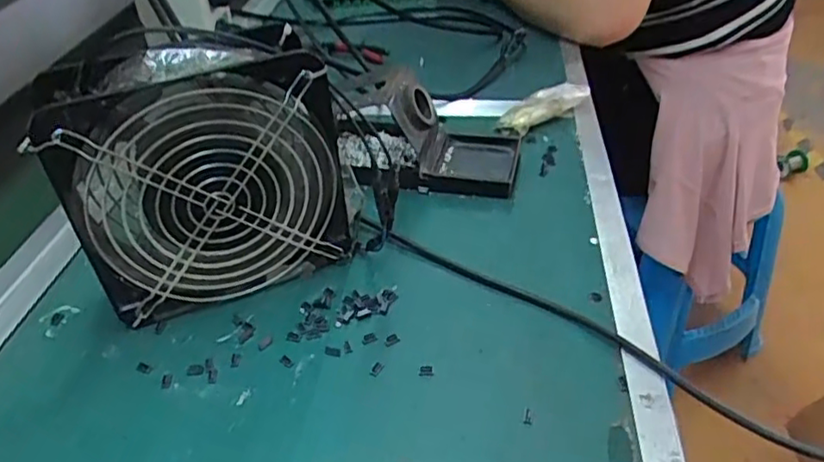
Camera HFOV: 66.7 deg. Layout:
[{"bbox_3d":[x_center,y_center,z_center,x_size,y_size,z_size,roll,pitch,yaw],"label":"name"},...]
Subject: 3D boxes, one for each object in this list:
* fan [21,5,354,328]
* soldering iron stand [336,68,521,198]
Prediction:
[{"bbox_3d":[-0.122,-0.033,0.375,0.153,0.155,0.062,-19,42,-20],"label":"fan"},{"bbox_3d":[0.010,-0.082,0.494,0.146,0.072,0.076,8,40,12],"label":"soldering iron stand"}]

